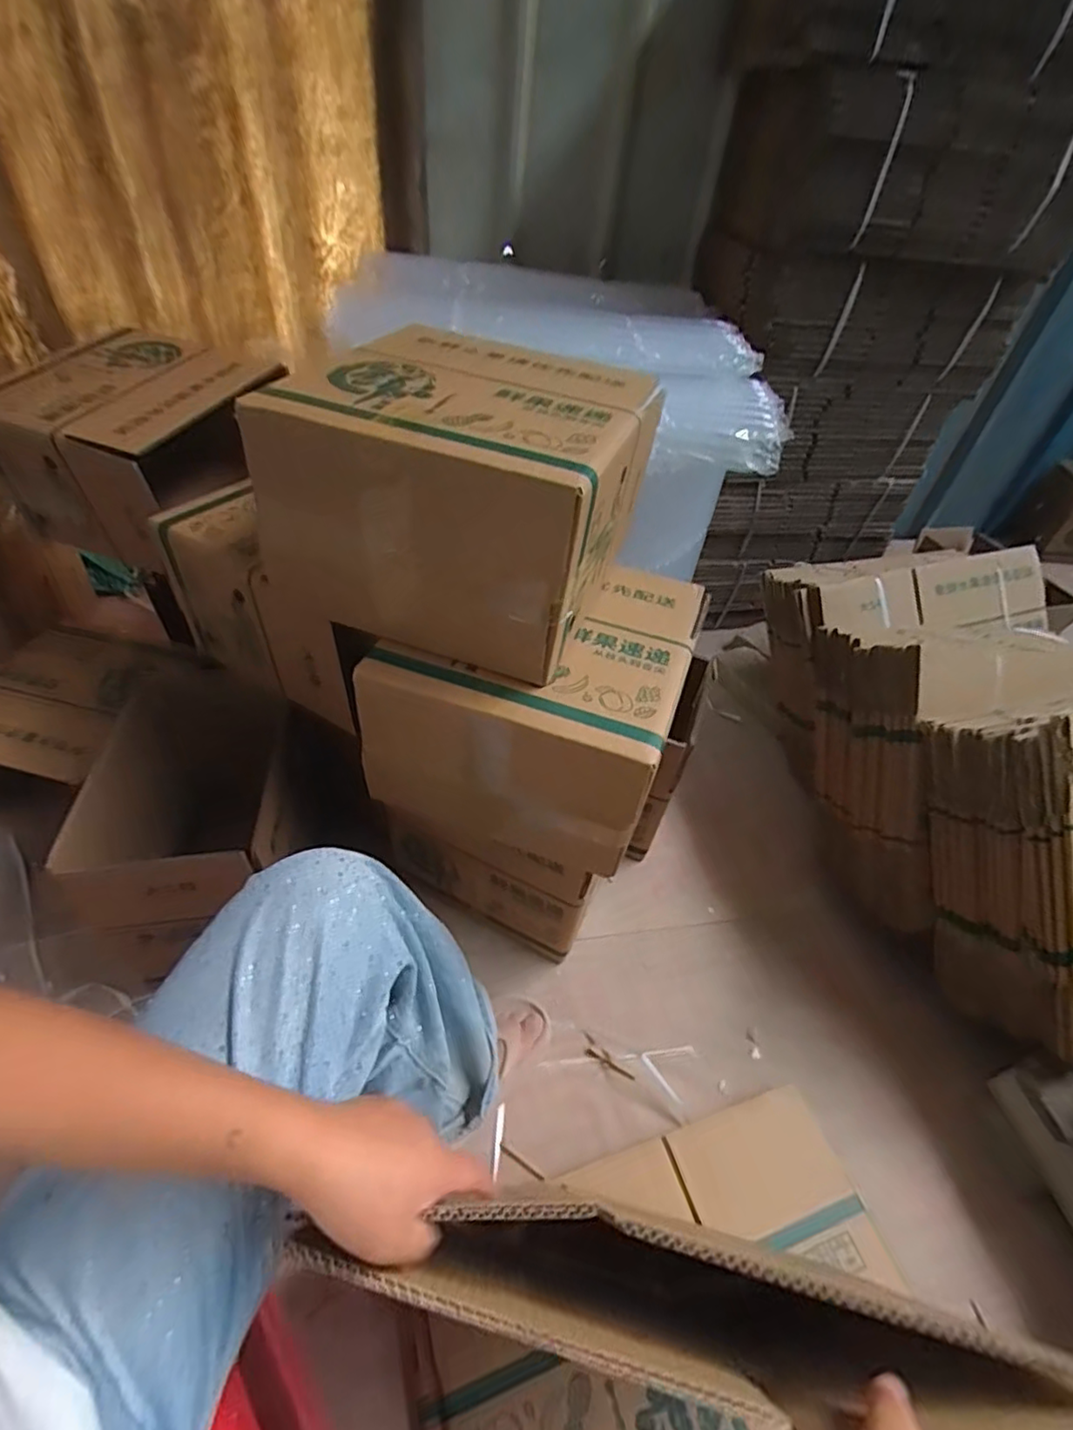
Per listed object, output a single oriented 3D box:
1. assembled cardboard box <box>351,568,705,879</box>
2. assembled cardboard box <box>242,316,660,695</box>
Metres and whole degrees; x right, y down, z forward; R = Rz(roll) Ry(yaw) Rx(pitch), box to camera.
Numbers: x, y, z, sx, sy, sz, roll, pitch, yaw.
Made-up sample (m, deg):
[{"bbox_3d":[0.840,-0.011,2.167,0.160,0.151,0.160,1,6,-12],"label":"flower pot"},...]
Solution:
[{"bbox_3d":[0.000,-0.011,0.733,0.309,0.216,0.286,14,44,8],"label":"assembled cardboard box"},{"bbox_3d":[-0.061,-0.220,0.637,0.285,0.213,0.279,17,44,11],"label":"assembled cardboard box"}]

